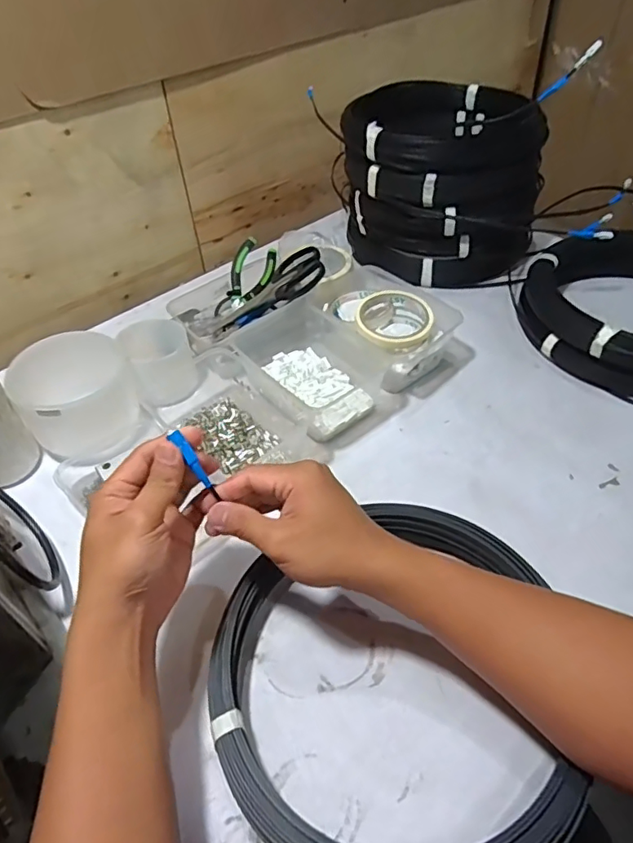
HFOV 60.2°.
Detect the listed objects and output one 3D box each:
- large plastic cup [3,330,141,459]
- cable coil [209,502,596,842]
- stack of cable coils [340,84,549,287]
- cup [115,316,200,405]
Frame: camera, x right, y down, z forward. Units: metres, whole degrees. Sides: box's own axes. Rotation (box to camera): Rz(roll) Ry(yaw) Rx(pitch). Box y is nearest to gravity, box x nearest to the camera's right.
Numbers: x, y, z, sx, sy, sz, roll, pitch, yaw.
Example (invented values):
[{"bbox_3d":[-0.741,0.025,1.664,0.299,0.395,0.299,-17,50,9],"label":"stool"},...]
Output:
[{"bbox_3d":[-0.260,-0.025,0.604,0.117,0.095,0.107,-2,45,2],"label":"large plastic cup"},{"bbox_3d":[0.050,0.187,0.416,0.252,0.043,0.279,4,49,4],"label":"cable coil"},{"bbox_3d":[0.172,-0.366,0.826,0.251,0.185,0.279,3,45,8],"label":"stack of cable coils"},{"bbox_3d":[-0.190,-0.075,0.668,0.079,0.074,0.084,-22,46,-17],"label":"cup"}]

